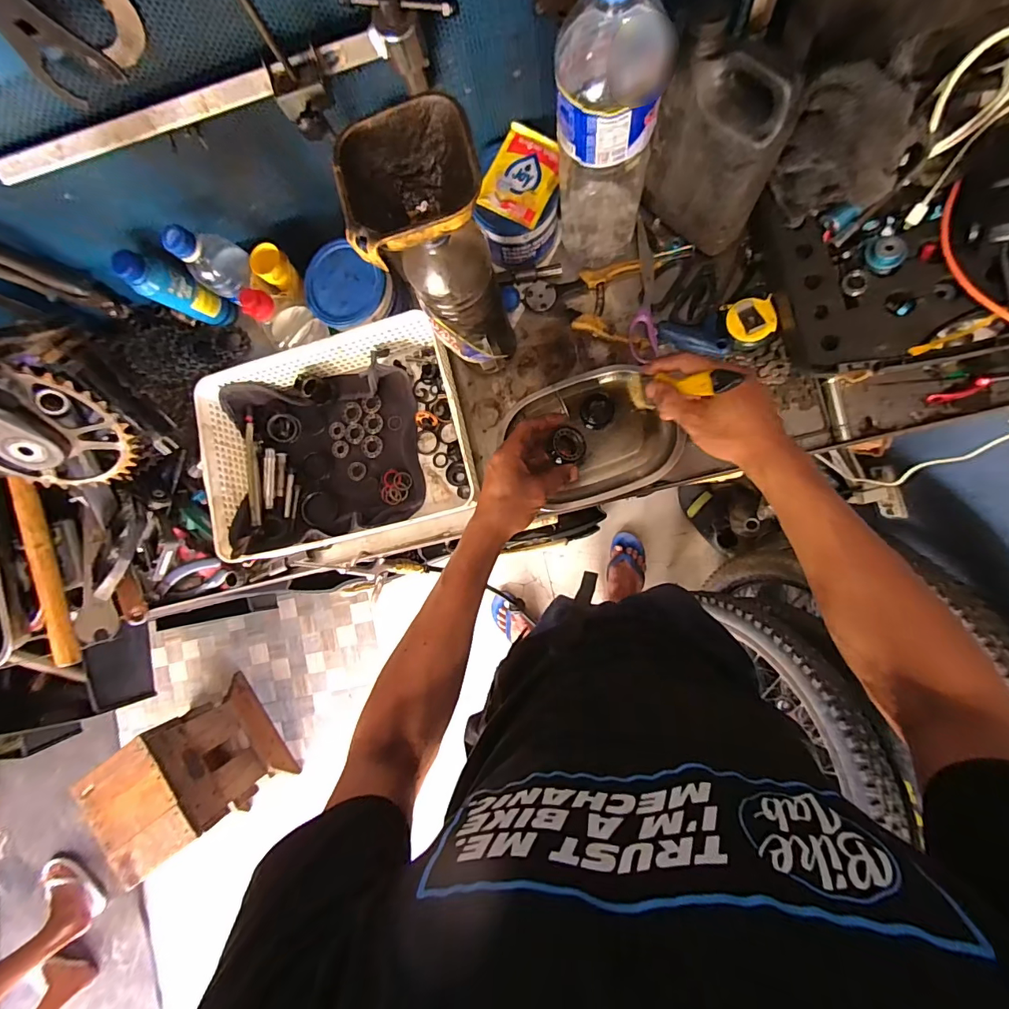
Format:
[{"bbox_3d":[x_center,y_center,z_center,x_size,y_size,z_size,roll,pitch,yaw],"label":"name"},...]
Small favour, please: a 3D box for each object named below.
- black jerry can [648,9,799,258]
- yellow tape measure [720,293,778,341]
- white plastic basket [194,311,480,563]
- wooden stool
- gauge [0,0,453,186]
[{"bbox_3d":[0.221,-0.366,0.484,0.127,0.189,0.072,45,95,8],"label":"black jerry can"},{"bbox_3d":[0.293,-0.219,0.549,0.054,0.027,0.051,-10,86,9],"label":"yellow tape measure"},{"bbox_3d":[-0.214,-0.085,0.595,0.321,0.081,0.252,-14,85,8],"label":"white plastic basket"},{"bbox_3d":[-0.914,0.781,1.368,0.249,0.426,0.346,-33,83,6],"label":"wooden stool"},{"bbox_3d":[-0.244,-0.335,0.389,0.407,0.114,0.060,-17,85,8],"label":"gauge"}]

